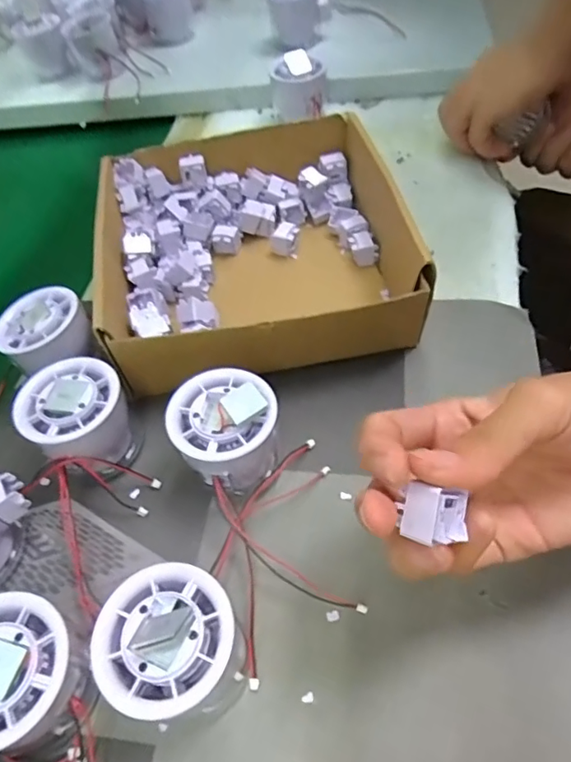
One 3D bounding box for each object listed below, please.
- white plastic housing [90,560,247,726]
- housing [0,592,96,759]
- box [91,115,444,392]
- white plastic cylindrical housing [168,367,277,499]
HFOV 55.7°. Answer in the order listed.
[{"bbox_3d":[-0.049,0.118,0.239,0.059,0.053,0.056,-5,51,6],"label":"white plastic housing"},{"bbox_3d":[-0.114,0.132,0.238,0.061,0.057,0.059,-4,51,4],"label":"housing"},{"bbox_3d":[-0.023,-0.093,0.399,0.202,0.080,0.207,-12,51,-2],"label":"box"},{"bbox_3d":[-0.033,0.032,0.303,0.056,0.055,0.061,-5,51,6],"label":"white plastic cylindrical housing"}]

